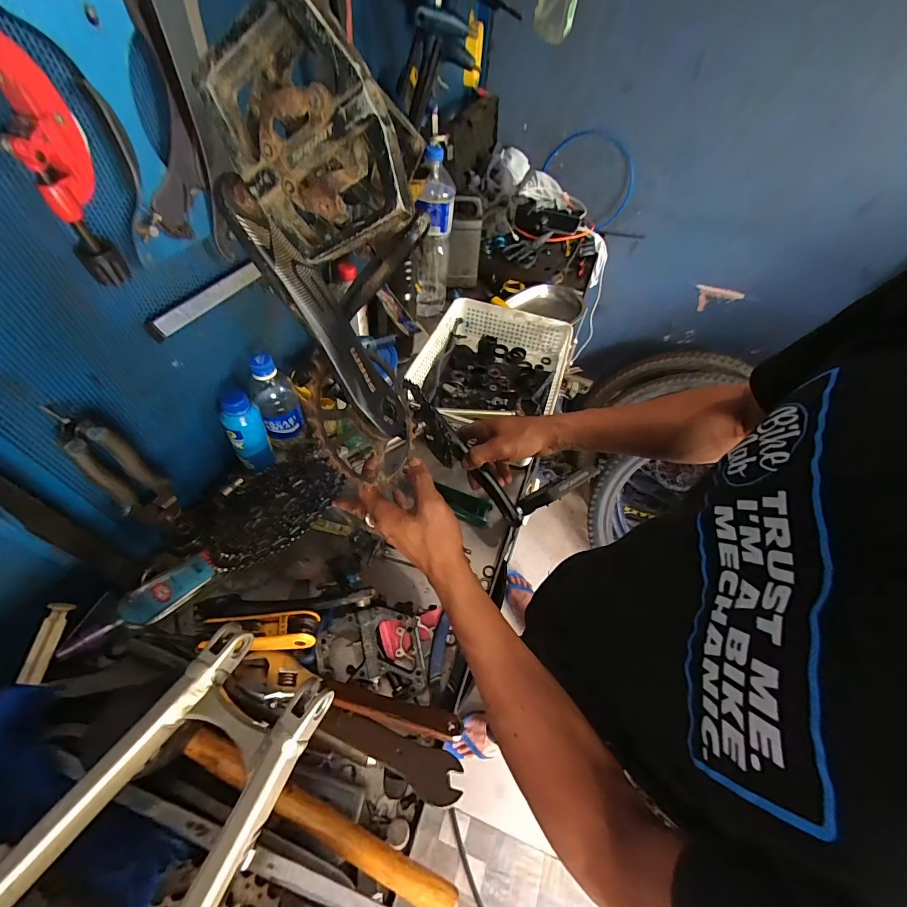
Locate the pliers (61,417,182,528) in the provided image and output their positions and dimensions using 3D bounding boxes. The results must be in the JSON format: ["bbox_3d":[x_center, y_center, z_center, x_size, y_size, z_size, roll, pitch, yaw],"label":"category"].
[{"bbox_3d":[-0.348,0.032,0.430,0.015,0.192,0.043,25,55,13],"label":"pliers"}]

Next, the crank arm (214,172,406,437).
[{"bbox_3d":[-0.091,-0.092,0.298,0.018,0.205,0.040,-3,48,28],"label":"crank arm"}]

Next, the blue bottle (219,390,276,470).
[{"bbox_3d":[-0.289,-0.030,0.557,0.051,0.136,0.042,-25,59,-21],"label":"blue bottle"}]

